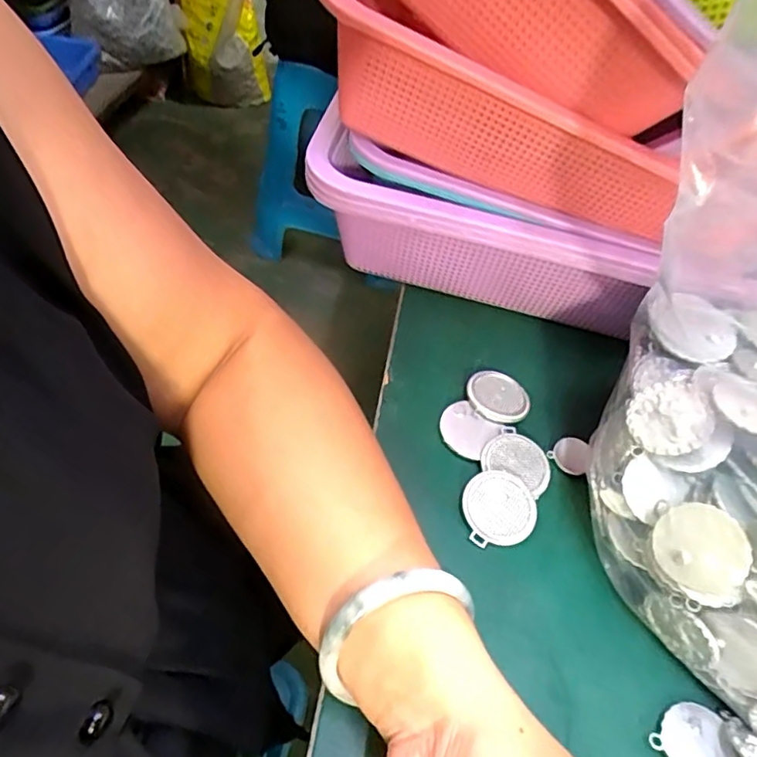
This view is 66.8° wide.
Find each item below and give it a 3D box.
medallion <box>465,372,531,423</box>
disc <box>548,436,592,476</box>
[{"bbox_3d":[0.075,0.010,0.359,0.040,0.005,0.038,11,53,-1],"label":"medallion"},{"bbox_3d":[0.115,0.046,0.341,0.022,0.006,0.023,4,54,-6],"label":"disc"}]

